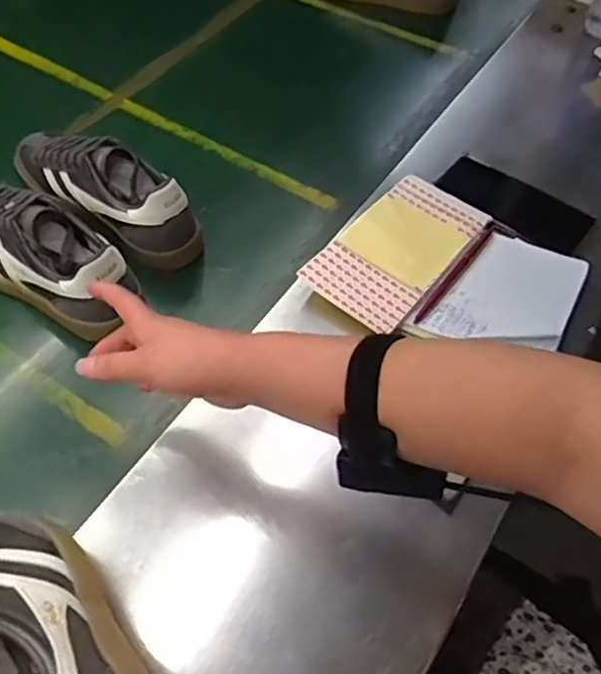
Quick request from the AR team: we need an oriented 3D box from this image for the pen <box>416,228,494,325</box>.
[{"bbox_3d":[0.150,-0.064,0.613,0.009,0.007,0.143,32,62,20],"label":"pen"}]

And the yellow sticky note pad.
[{"bbox_3d":[0.106,-0.101,0.628,0.100,0.009,0.094,33,63,21],"label":"yellow sticky note pad"}]

